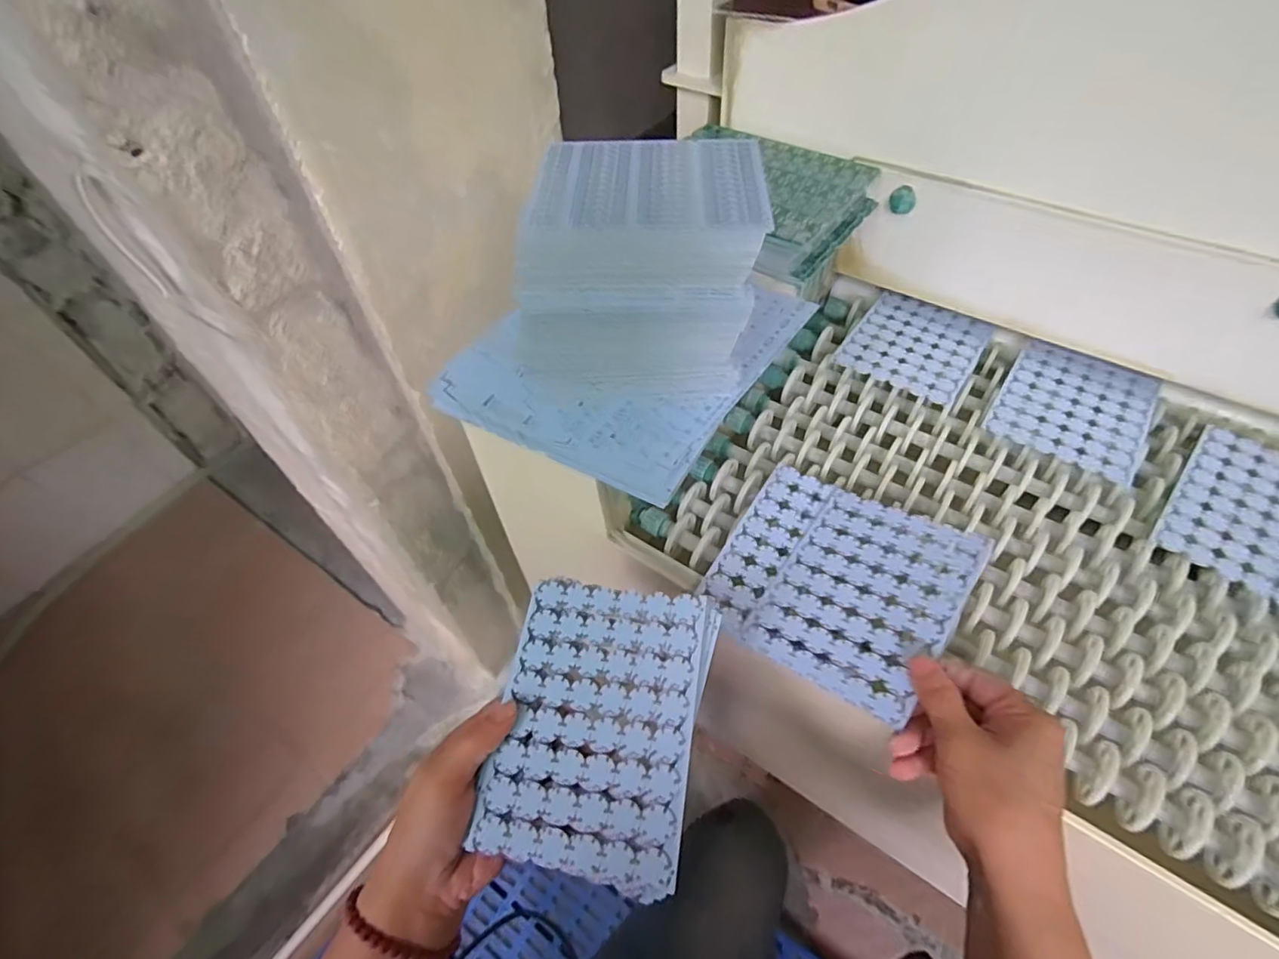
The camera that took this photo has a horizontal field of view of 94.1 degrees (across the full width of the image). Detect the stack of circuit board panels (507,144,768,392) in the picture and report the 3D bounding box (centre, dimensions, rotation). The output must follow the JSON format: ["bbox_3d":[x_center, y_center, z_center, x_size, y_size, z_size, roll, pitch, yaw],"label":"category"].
[{"bbox_3d":[0.000,-0.134,0.391,0.150,0.114,0.122,-1,52,3],"label":"stack of circuit board panels"}]

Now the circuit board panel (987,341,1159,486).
[{"bbox_3d":[0.395,-0.071,0.537,0.116,0.004,0.150,29,59,23],"label":"circuit board panel"}]

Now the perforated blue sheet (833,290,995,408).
[{"bbox_3d":[0.277,-0.138,0.595,0.114,0.004,0.136,29,59,23],"label":"perforated blue sheet"}]

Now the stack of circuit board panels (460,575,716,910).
[{"bbox_3d":[-0.025,0.139,0.349,0.117,0.026,0.154,9,54,10],"label":"stack of circuit board panels"}]

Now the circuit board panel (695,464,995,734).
[{"bbox_3d":[0.139,0.068,0.426,0.161,0.009,0.154,23,58,35],"label":"circuit board panel"}]

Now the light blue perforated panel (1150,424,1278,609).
[{"bbox_3d":[0.484,0.031,0.457,0.120,0.010,0.154,35,62,26],"label":"light blue perforated panel"}]

